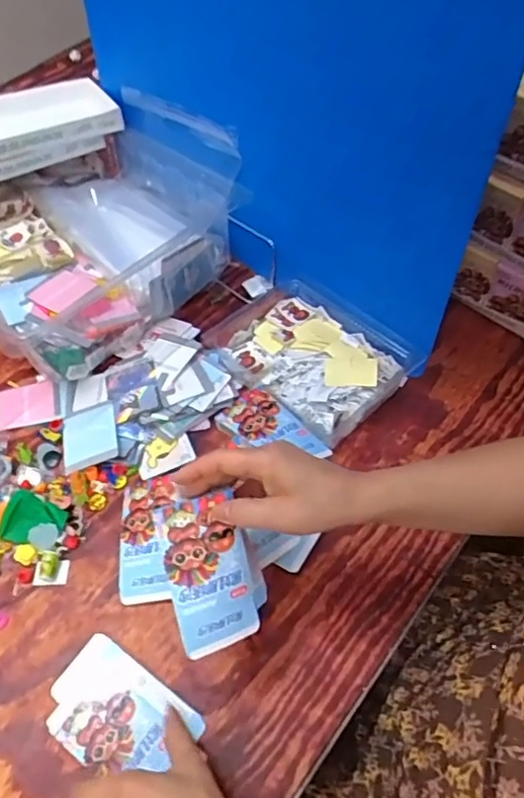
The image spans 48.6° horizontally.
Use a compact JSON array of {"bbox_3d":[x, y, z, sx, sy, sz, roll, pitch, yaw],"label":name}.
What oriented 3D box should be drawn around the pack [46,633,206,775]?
[{"bbox_3d":[-0.126,0.275,0.506,0.129,0.004,0.084,28,60,22],"label":"pack"}]

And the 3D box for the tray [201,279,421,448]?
[{"bbox_3d":[0.052,-0.051,0.703,0.153,0.054,0.216,-37,60,-22],"label":"tray"}]

